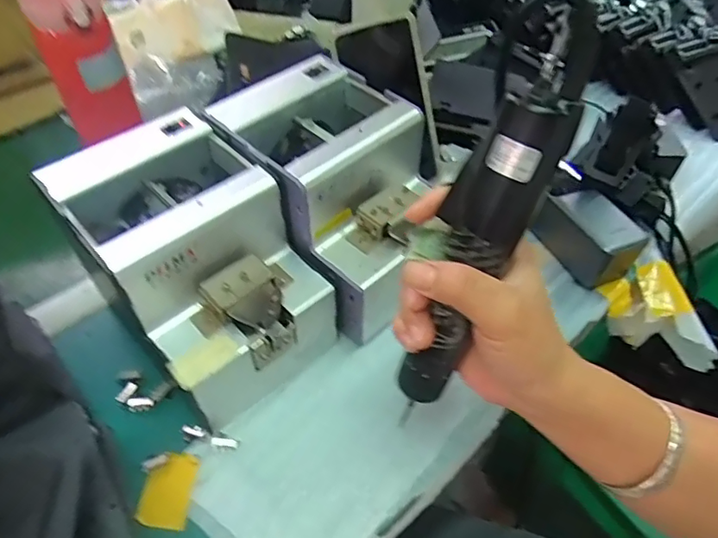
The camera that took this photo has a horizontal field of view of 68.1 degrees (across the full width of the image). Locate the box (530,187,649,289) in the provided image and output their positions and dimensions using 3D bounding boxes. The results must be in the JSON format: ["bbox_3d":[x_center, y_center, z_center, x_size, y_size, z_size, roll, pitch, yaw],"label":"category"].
[{"bbox_3d":[0.211,-0.031,0.497,0.059,0.056,0.091,-22,54,-18],"label":"box"}]

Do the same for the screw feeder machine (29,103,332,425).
[{"bbox_3d":[-0.122,-0.001,0.400,0.133,0.135,0.178,-35,59,-26],"label":"screw feeder machine"}]

